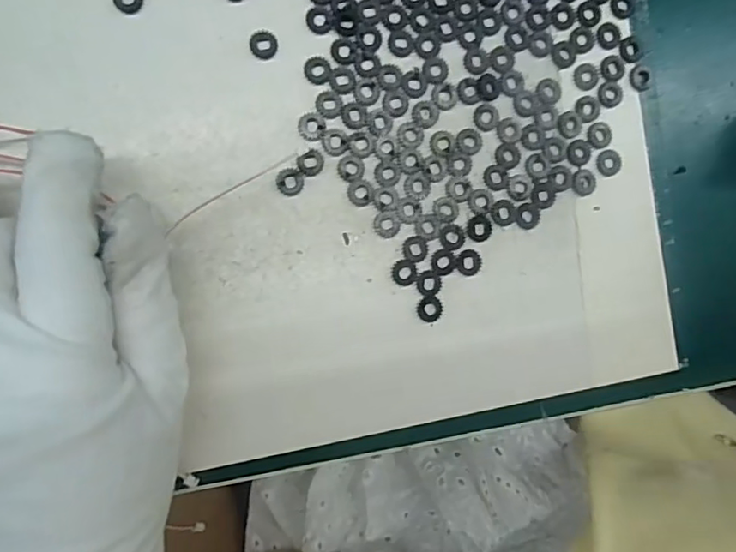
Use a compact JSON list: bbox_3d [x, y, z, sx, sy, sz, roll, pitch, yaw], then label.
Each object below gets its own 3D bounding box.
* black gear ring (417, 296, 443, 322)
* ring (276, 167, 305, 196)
[{"bbox_3d":[0.025,0.013,0.233,0.010,0.004,0.011,0,92,-8],"label":"black gear ring"},{"bbox_3d":[-0.030,-0.036,0.226,0.010,0.004,0.011,0,92,-8],"label":"ring"}]

